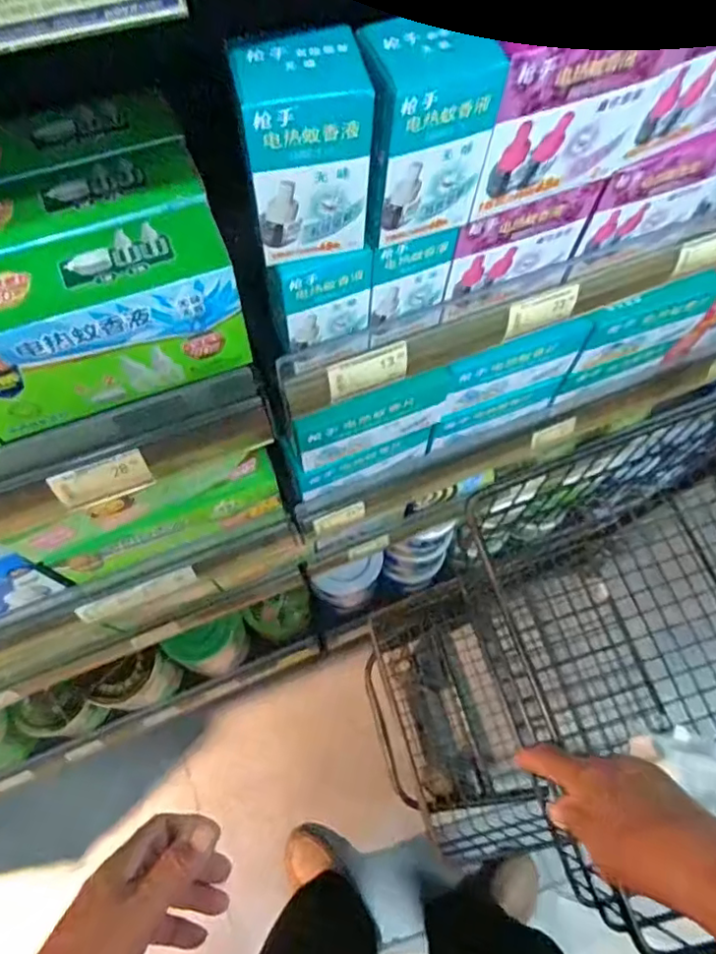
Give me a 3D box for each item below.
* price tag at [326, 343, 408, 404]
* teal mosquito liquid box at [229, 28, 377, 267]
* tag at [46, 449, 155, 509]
[{"bbox_3d":[0.008,-0.080,0.453,0.065,0.038,0.005,-20,50,-10],"label":"price tag"},{"bbox_3d":[-0.027,-0.166,0.306,0.061,0.101,0.037,-13,66,-7],"label":"teal mosquito liquid box"},{"bbox_3d":[-0.186,0.003,0.426,0.062,0.047,0.009,-23,68,-11],"label":"tag"}]

